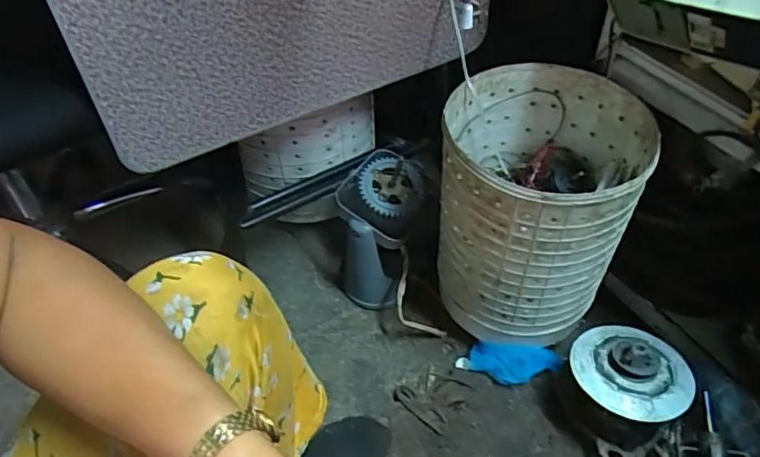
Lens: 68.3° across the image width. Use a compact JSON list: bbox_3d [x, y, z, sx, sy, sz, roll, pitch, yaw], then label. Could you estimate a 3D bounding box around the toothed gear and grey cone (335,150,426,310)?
[{"bbox_3d":[0.002,-0.007,0.956,0.140,0.235,0.171,9,41,9],"label":"toothed gear and grey cone"}]

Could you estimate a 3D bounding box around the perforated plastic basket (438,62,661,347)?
[{"bbox_3d":[0.213,-0.020,0.804,0.242,0.322,0.252,9,47,11],"label":"perforated plastic basket"}]

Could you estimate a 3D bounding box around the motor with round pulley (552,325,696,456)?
[{"bbox_3d":[0.337,0.218,0.775,0.144,0.144,0.150,-1,46,1],"label":"motor with round pulley"}]

